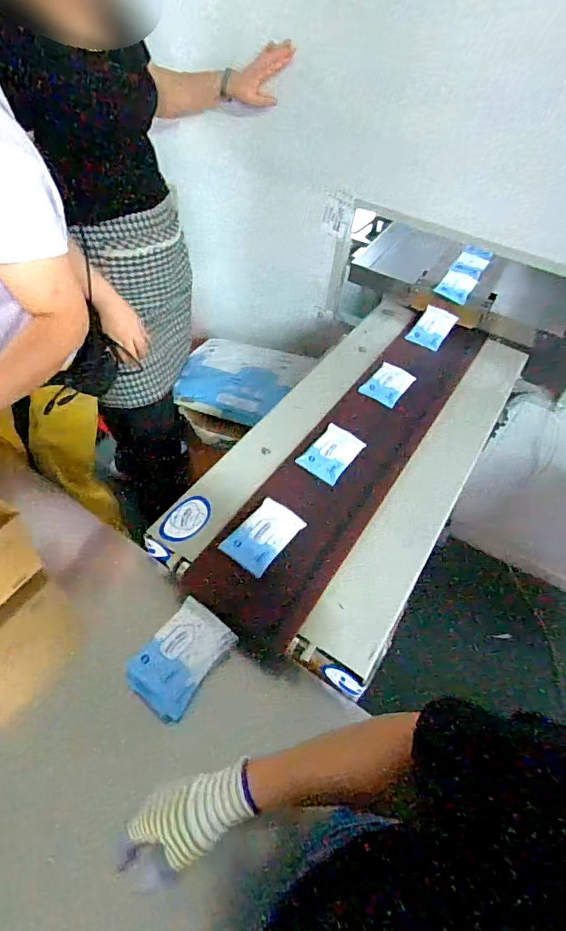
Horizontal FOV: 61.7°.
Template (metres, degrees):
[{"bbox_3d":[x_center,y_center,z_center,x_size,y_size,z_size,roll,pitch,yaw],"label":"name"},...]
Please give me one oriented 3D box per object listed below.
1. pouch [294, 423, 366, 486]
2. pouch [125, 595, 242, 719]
[{"bbox_3d":[0.106,-0.031,1.010,0.092,0.020,0.165,27,46,19],"label":"pouch"},{"bbox_3d":[-0.155,0.287,0.719,0.098,0.058,0.157,29,55,19],"label":"pouch"}]

